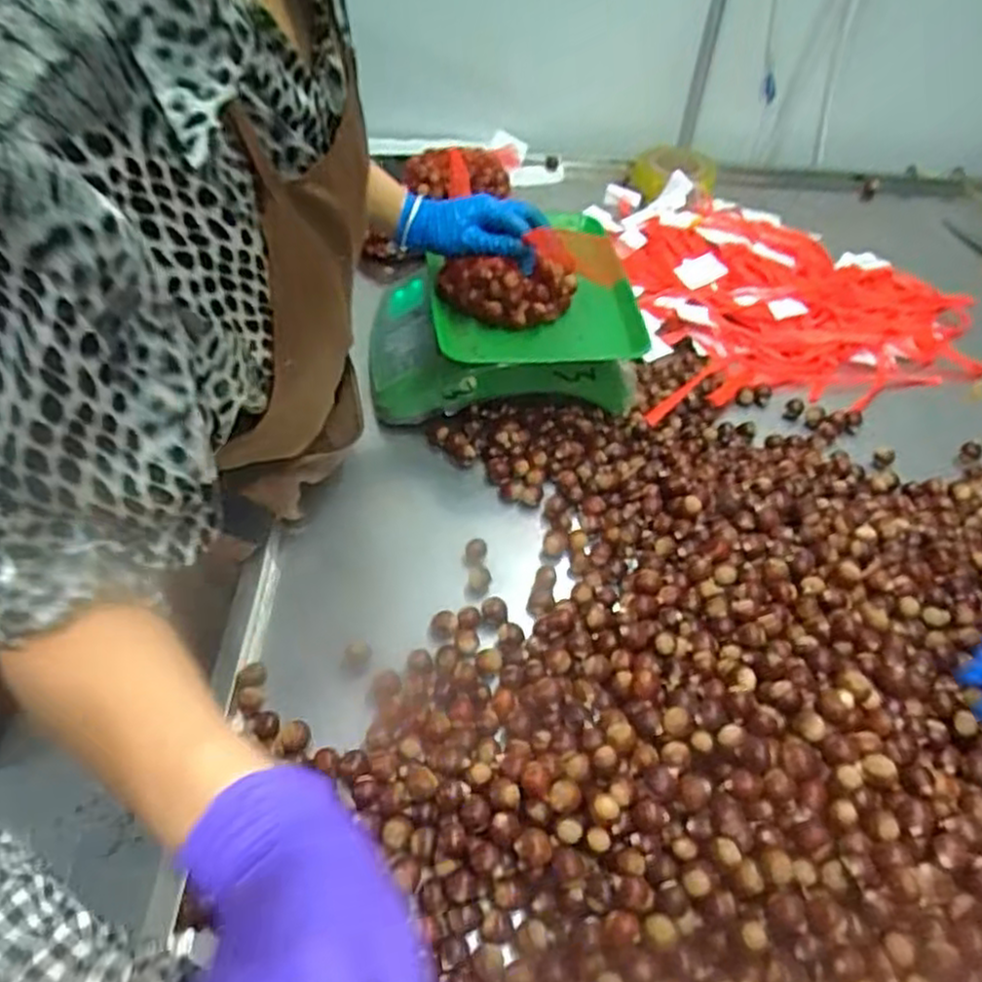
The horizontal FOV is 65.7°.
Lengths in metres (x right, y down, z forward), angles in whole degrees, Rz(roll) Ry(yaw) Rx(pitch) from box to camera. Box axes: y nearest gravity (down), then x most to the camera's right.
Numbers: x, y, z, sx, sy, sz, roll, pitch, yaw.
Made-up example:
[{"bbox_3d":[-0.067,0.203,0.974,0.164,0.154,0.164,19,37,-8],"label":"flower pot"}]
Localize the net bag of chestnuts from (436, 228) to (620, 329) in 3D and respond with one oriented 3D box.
[{"bbox_3d":[0.043,-0.230,0.821,0.193,0.077,0.066,1,45,-4],"label":"net bag of chestnuts"}]

